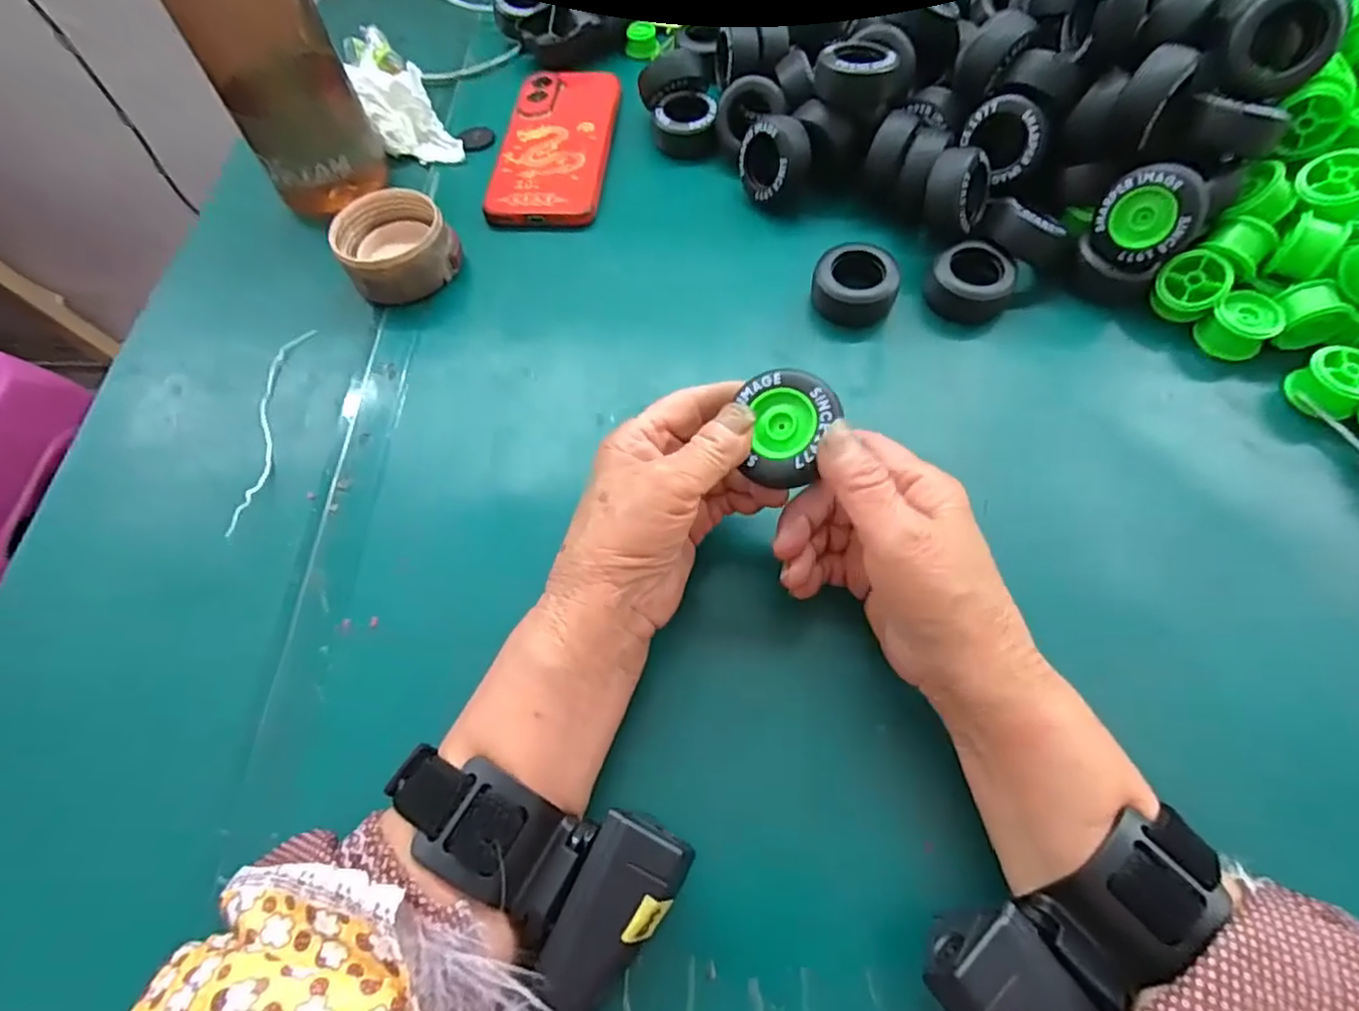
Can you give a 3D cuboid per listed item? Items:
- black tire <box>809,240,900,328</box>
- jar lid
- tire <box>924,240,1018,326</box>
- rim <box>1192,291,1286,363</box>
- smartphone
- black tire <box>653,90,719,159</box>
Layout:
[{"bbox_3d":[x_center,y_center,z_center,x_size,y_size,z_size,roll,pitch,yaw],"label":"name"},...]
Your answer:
[{"bbox_3d":[0.104,-0.129,0.378,0.048,0.025,0.044,18,65,11],"label":"black tire"},{"bbox_3d":[-0.177,-0.161,0.403,0.067,0.042,0.059,-35,67,-15],"label":"jar lid"},{"bbox_3d":[0.172,-0.131,0.377,0.043,0.024,0.044,-1,63,2],"label":"tire"},{"bbox_3d":[0.312,-0.099,0.358,0.029,0.028,0.031,-1,63,2],"label":"rim"},{"bbox_3d":[-0.088,-0.264,0.463,0.076,0.015,0.170,3,63,4],"label":"smartphone"},{"bbox_3d":[0.005,-0.271,0.457,0.044,0.025,0.042,1,63,2],"label":"black tire"}]

